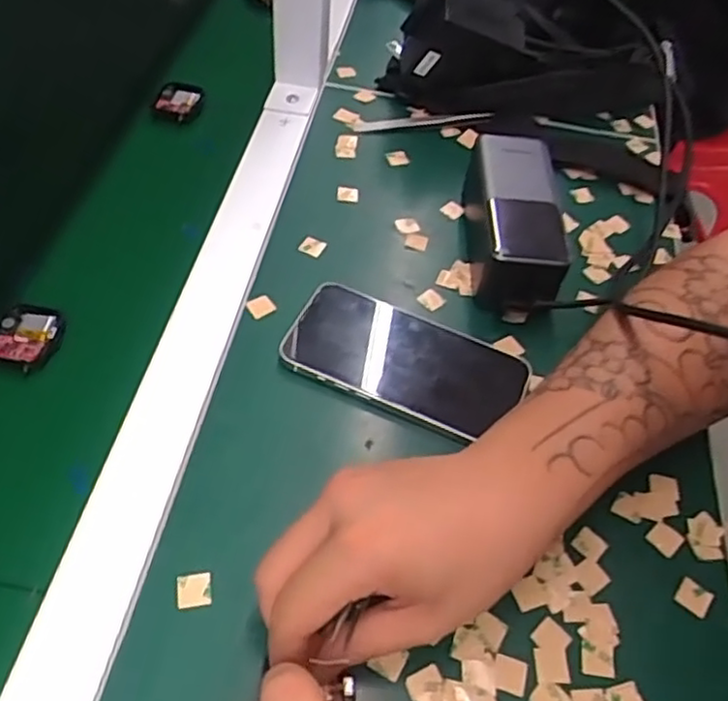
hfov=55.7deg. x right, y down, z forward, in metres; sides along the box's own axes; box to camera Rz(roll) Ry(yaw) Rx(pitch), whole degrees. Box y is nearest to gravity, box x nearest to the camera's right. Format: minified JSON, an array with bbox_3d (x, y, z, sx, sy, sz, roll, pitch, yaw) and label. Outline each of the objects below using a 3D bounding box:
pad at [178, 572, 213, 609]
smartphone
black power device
[{"bbox_3d":[-0.082,0.116,0.334,0.015,0.004,0.015,-6,54,-10],"label":"pad"},{"bbox_3d":[0.026,0.004,0.424,0.141,0.011,0.075,22,54,10],"label":"smartphone"},{"bbox_3d":[0.106,-0.087,0.484,0.058,0.058,0.138,4,52,-3],"label":"black power device"}]

